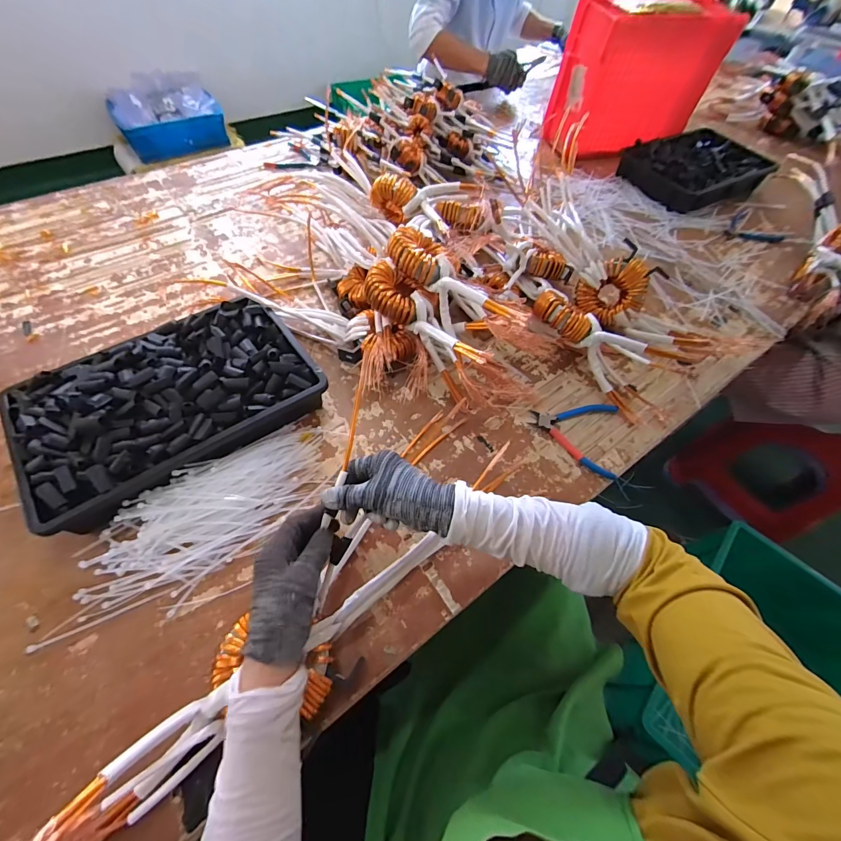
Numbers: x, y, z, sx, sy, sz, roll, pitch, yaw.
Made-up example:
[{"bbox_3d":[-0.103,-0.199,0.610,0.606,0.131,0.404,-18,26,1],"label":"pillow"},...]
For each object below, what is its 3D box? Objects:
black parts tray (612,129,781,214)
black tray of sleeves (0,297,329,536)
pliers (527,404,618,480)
[{"bbox_3d":[0.755,-0.690,1.034,0.375,0.072,0.253,-24,62,-17],"label":"black parts tray"},{"bbox_3d":[-0.343,-0.031,0.543,0.365,0.084,0.237,-32,65,-20],"label":"black tray of sleeves"},{"bbox_3d":[0.238,0.015,0.592,0.130,0.019,0.123,14,59,6],"label":"pliers"}]

